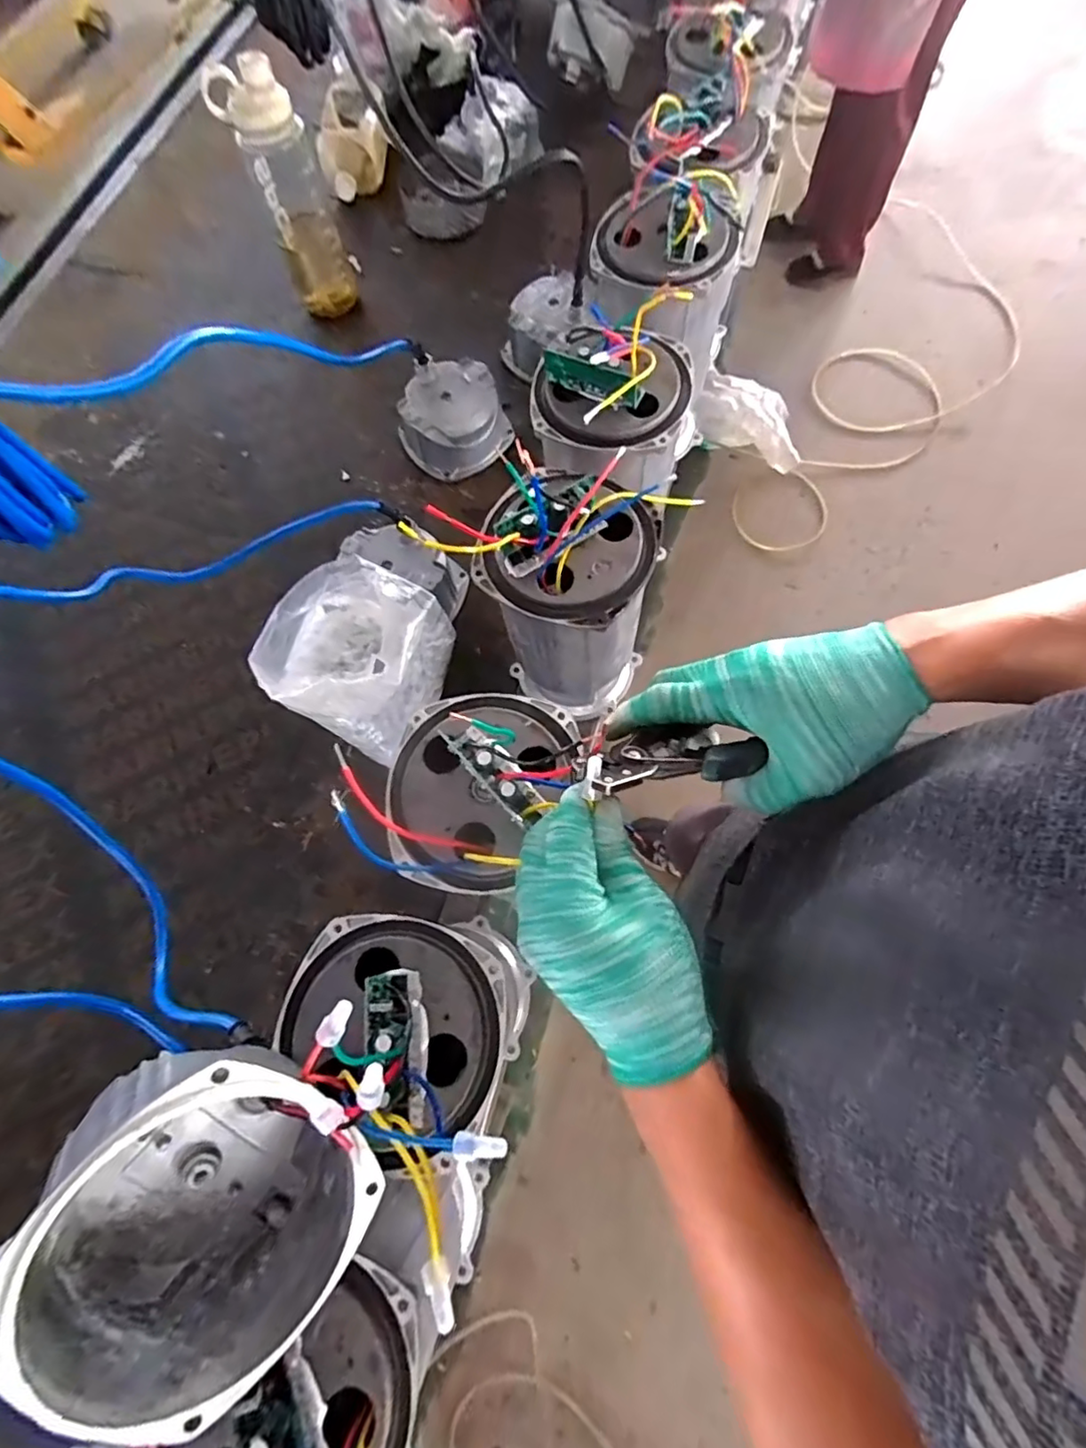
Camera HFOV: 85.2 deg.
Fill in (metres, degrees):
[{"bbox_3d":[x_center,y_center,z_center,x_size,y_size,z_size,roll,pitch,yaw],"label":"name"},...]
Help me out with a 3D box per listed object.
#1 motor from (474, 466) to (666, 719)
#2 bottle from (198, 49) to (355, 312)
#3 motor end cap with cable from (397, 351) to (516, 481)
[{"bbox_3d":[0.028,-0.101,0.533,0.121,0.243,0.133,-1,72,3],"label":"motor"},{"bbox_3d":[-0.326,-0.678,0.764,0.096,0.249,0.097,-23,72,-5],"label":"bottle"},{"bbox_3d":[-0.111,-0.379,0.740,0.123,0.083,0.118,-1,72,3],"label":"motor end cap with cable"}]

